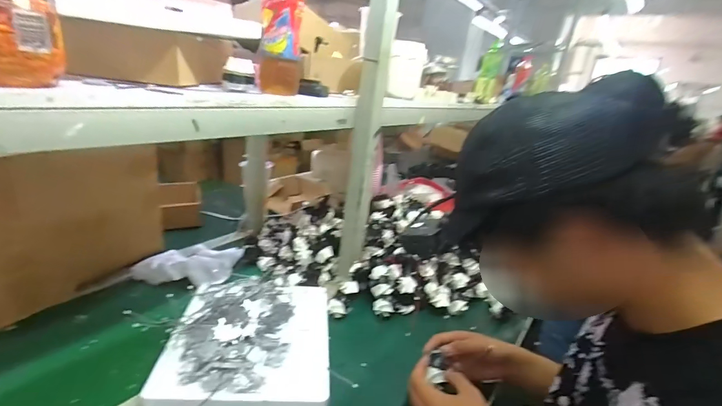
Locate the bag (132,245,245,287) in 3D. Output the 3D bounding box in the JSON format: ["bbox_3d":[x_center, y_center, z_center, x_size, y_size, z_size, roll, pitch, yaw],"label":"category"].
[{"bbox_3d":[-0.367,0.128,0.807,0.162,0.045,0.157,10,20,9],"label":"bag"}]

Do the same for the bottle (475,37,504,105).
[{"bbox_3d":[0.481,-0.487,1.348,0.075,0.214,0.060,12,20,16],"label":"bottle"}]

